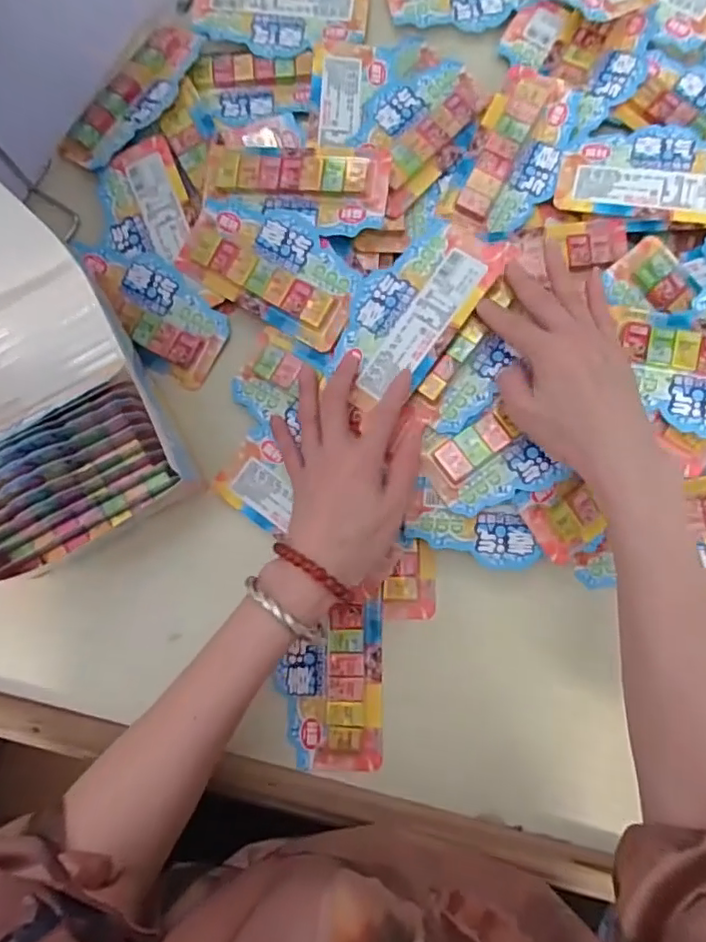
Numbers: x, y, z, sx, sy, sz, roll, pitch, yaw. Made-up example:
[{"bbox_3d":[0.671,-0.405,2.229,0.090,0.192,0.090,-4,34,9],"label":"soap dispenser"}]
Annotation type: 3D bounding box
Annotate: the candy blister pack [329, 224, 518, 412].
[{"bbox_3d":[0.042,-0.119,0.415,0.078,0.023,0.146,36,85,3],"label":"candy blister pack"}]

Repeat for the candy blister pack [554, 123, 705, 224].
[{"bbox_3d":[0.243,-0.228,0.442,0.159,0.009,0.075,9,81,12],"label":"candy blister pack"}]

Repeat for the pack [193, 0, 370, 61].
[{"bbox_3d":[-0.059,-0.383,0.483,0.142,0.006,0.076,1,83,0],"label":"pack"}]

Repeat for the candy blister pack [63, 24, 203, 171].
[{"bbox_3d":[-0.176,-0.305,0.468,0.060,0.015,0.143,36,84,4],"label":"candy blister pack"}]

